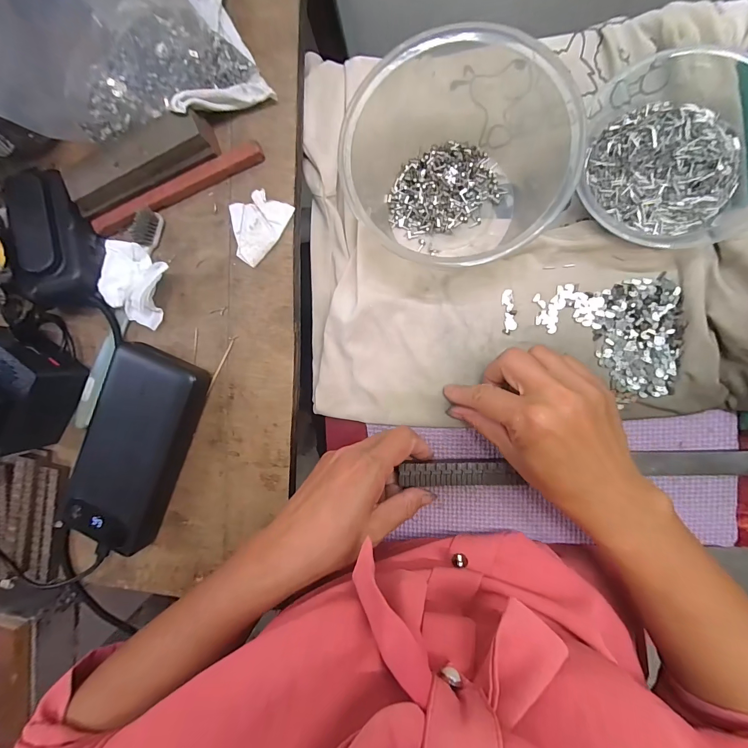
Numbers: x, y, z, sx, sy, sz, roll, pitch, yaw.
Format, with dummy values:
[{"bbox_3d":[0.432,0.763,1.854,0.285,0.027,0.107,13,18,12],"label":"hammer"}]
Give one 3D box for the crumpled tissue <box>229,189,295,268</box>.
[{"bbox_3d":[-0.091,-0.113,0.275,0.041,0.009,0.052,31,96,6],"label":"crumpled tissue"}]

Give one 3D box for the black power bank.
[{"bbox_3d":[-0.190,0.059,0.283,0.073,0.026,0.158,23,95,7],"label":"black power bank"}]

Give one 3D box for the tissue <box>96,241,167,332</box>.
[{"bbox_3d":[-0.183,-0.069,0.278,0.047,0.027,0.052,27,95,6],"label":"tissue"}]

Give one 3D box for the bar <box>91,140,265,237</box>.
[{"bbox_3d":[-0.153,-0.142,0.277,0.146,0.012,0.016,-24,89,8],"label":"bar"}]

